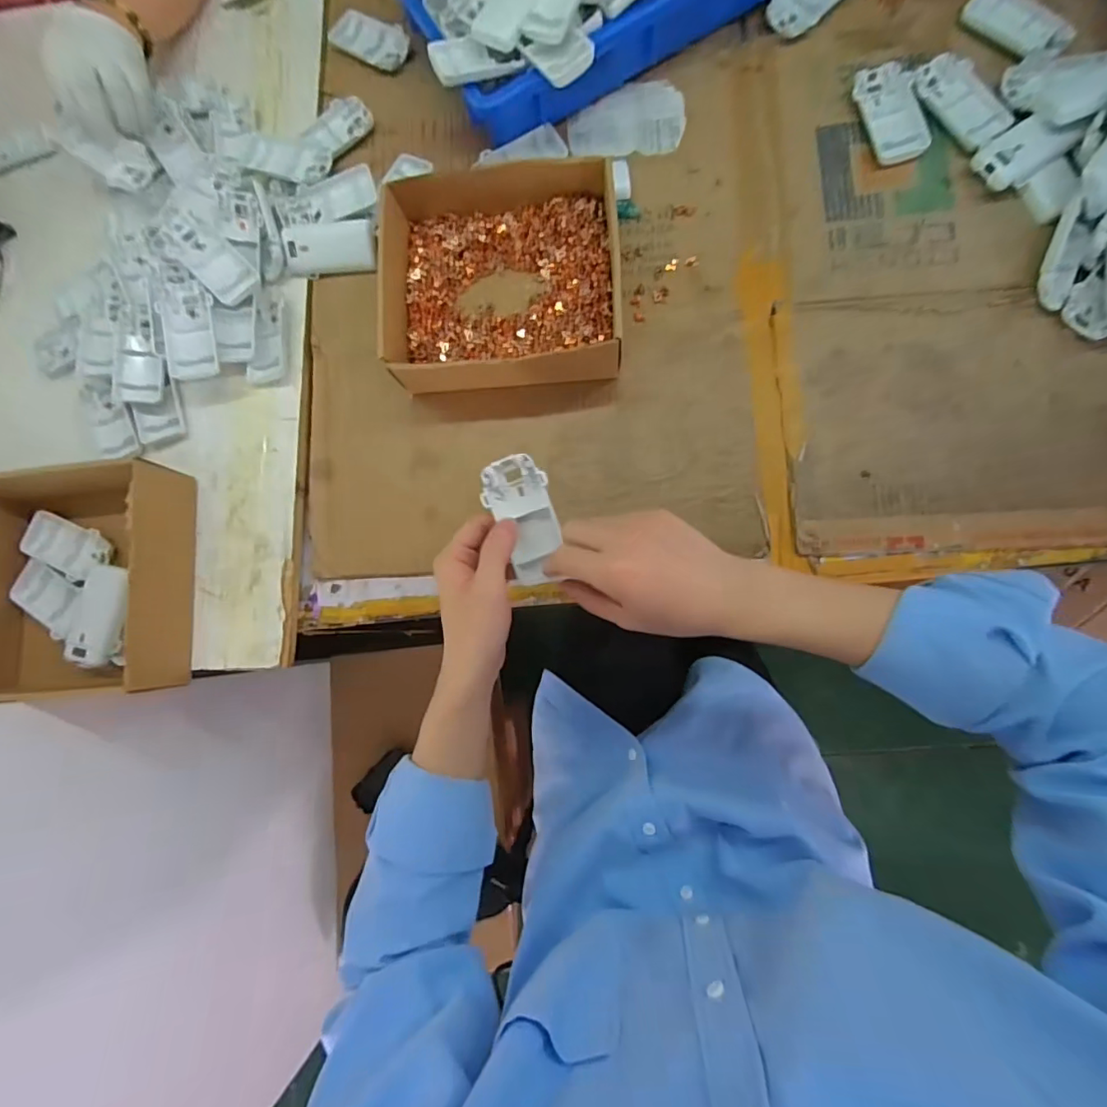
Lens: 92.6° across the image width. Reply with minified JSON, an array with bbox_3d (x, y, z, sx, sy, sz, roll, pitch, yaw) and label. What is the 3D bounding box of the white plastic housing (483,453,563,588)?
[{"bbox_3d":[-0.022,-0.024,0.394,0.047,0.020,0.094,-16,94,3],"label":"white plastic housing"}]

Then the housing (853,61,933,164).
[{"bbox_3d":[0.314,-0.412,0.491,0.051,0.011,0.100,-12,81,3],"label":"housing"}]

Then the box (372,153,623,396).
[{"bbox_3d":[-0.048,-0.253,0.491,0.212,0.054,0.208,-2,82,5],"label":"box"}]

